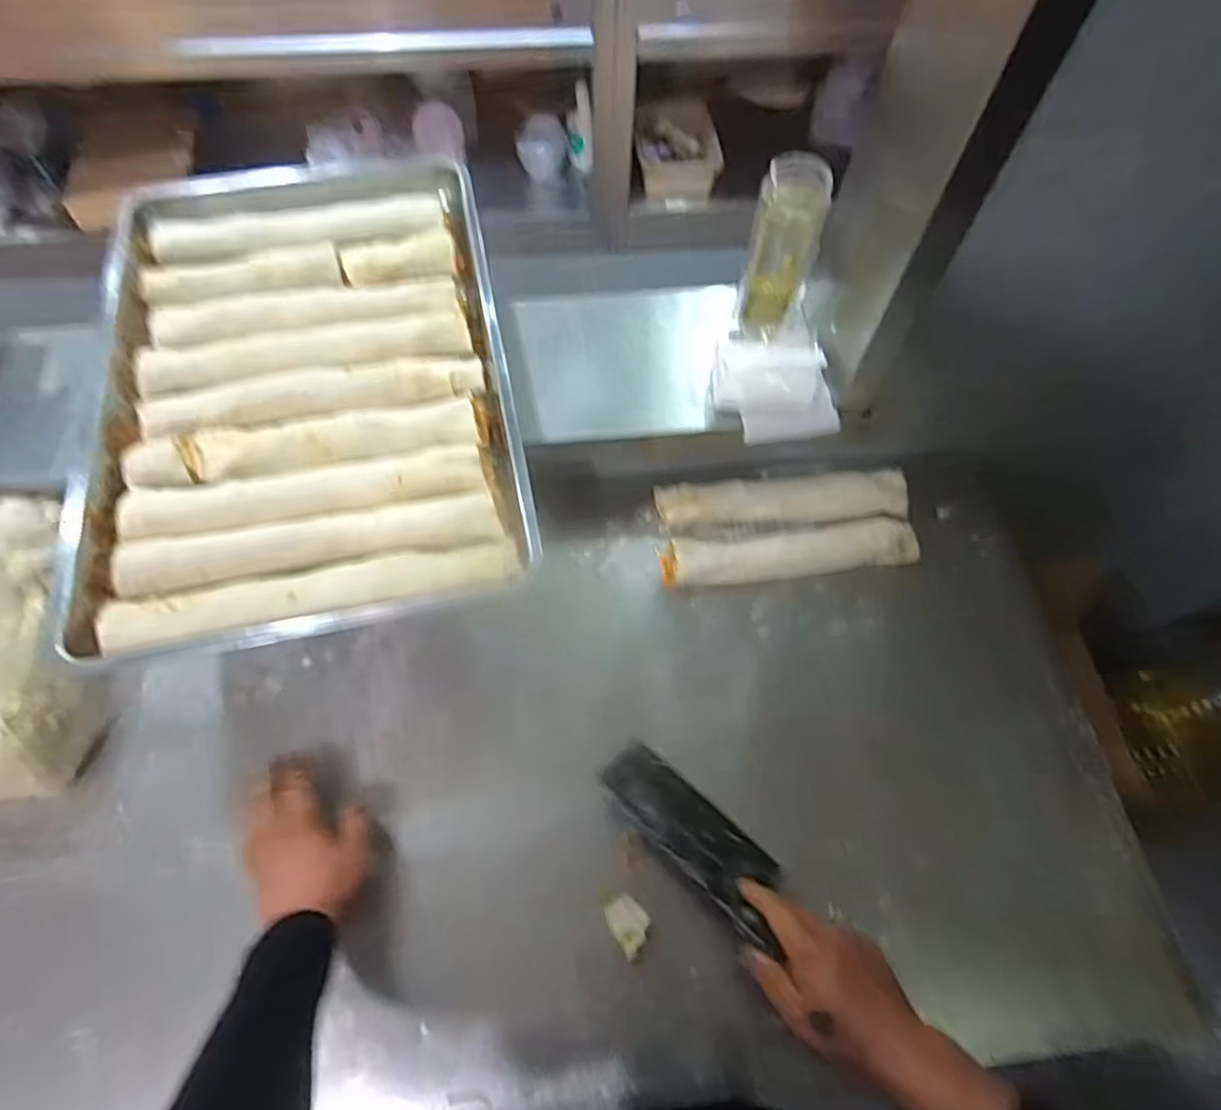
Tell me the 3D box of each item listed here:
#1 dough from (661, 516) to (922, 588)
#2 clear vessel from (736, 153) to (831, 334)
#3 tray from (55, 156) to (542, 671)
[{"bbox_3d":[0.198,-0.001,0.747,0.284,0.040,0.054,-6,65,-5],"label":"dough"},{"bbox_3d":[0.171,-0.306,0.681,0.066,0.166,0.055,20,66,8],"label":"clear vessel"},{"bbox_3d":[-0.306,-0.197,0.693,0.392,0.043,0.605,-11,63,-6],"label":"tray"}]

